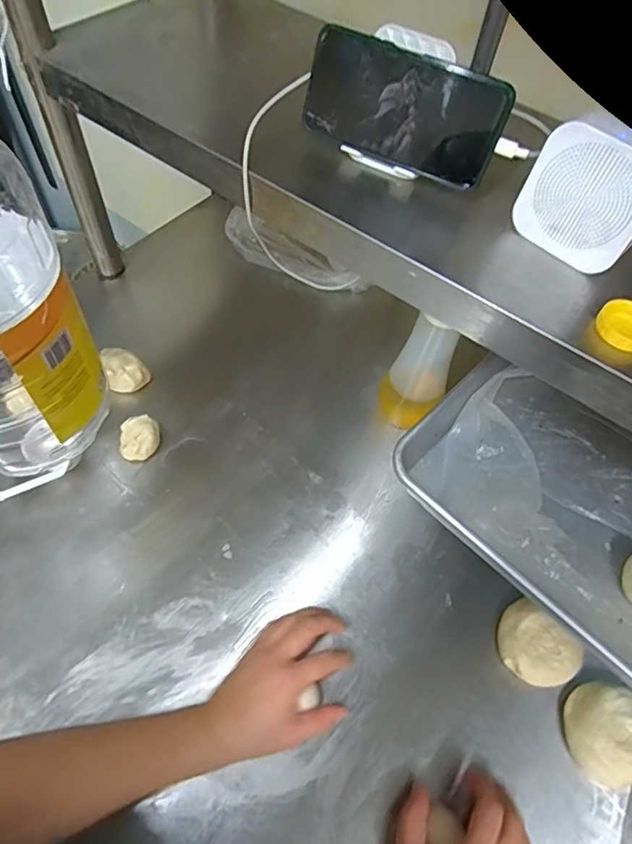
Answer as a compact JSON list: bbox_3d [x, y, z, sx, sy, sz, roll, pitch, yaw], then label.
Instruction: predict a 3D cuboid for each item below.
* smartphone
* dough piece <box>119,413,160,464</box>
[{"bbox_3d":[0.068,-0.249,0.417,0.159,0.074,0.005,26,40,9],"label":"smartphone"},{"bbox_3d":[-0.205,0.020,0.608,0.043,0.034,0.042,2,57,-3],"label":"dough piece"}]

